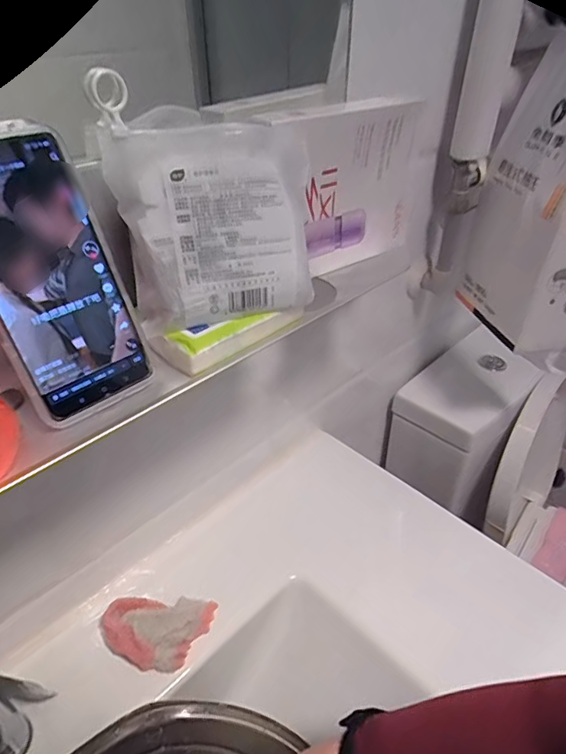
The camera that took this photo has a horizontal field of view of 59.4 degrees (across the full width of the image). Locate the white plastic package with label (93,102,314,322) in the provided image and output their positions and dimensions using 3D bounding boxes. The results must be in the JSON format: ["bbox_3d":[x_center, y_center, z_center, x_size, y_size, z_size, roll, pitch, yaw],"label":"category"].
[{"bbox_3d":[-0.048,-0.115,0.357,0.140,0.142,0.027,-11,10,-18],"label":"white plastic package with label"}]

